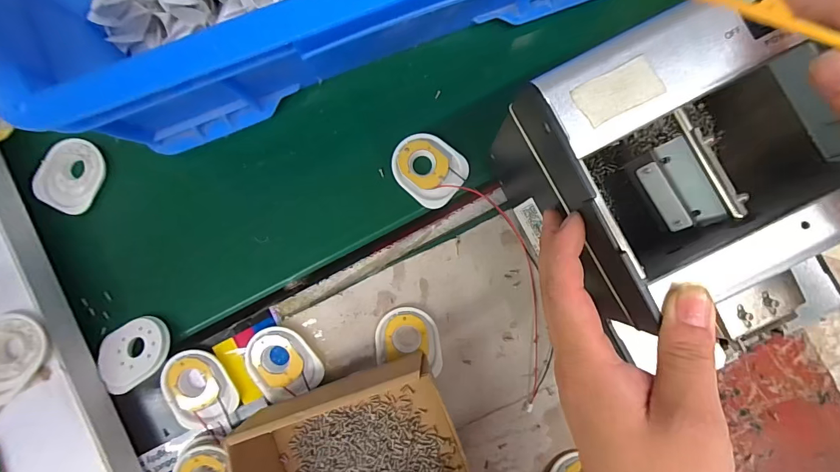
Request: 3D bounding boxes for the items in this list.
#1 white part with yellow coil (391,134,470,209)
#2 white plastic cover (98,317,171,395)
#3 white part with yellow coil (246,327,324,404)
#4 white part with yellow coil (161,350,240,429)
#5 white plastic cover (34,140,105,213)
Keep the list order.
[{"bbox_3d":[0.007,-0.054,0.317,0.058,0.010,0.048,42,89,1],"label":"white part with yellow coil"},{"bbox_3d":[-0.220,0.089,0.308,0.056,0.009,0.045,-38,72,0],"label":"white plastic cover"},{"bbox_3d":[-0.104,0.095,0.299,0.046,0.010,0.055,-31,89,0],"label":"white part with yellow coil"},{"bbox_3d":[-0.167,0.116,0.302,0.045,0.012,0.060,-31,89,0],"label":"white part with yellow coil"},{"bbox_3d":[-0.279,-0.049,0.321,0.044,0.009,0.056,26,89,1],"label":"white plastic cover"}]

